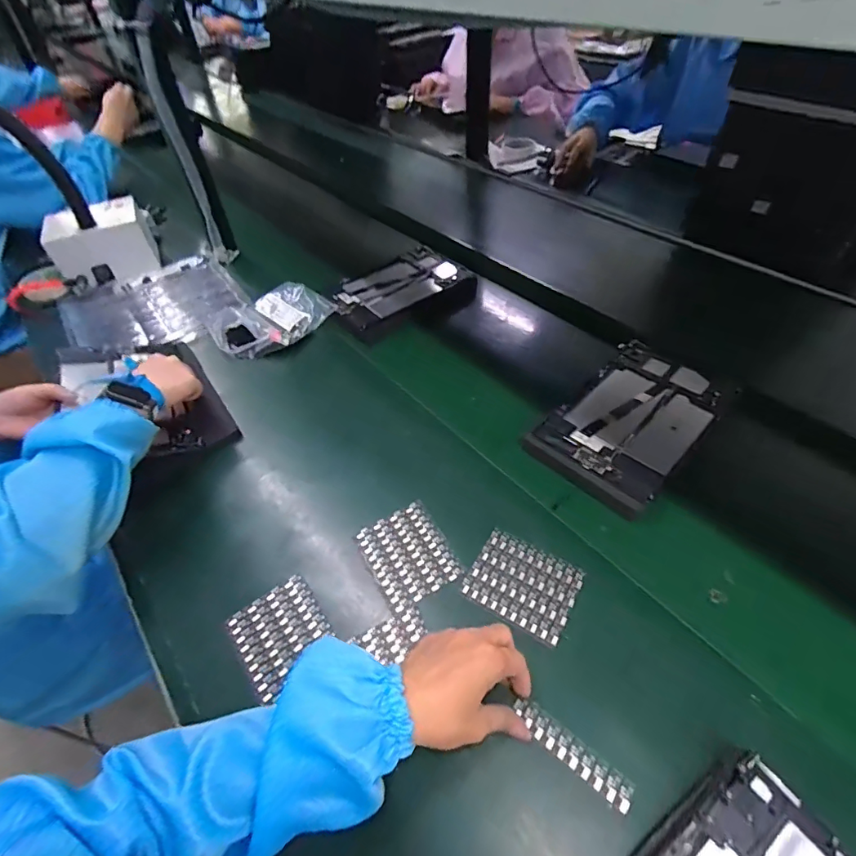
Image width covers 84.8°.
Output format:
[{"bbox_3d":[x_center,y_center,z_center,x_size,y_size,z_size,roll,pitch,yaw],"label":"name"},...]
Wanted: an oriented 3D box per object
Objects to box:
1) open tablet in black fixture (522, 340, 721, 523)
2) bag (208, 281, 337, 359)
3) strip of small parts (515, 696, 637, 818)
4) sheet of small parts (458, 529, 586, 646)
[{"bbox_3d":[0.253,-0.009,0.583,0.261,0.027,0.151,-37,55,-27],"label":"open tablet in black fixture"},{"bbox_3d":[-0.265,-0.187,0.793,0.183,0.040,0.141,-29,52,-22],"label":"bag"},{"bbox_3d":[0.113,0.255,0.372,0.098,0.004,0.022,31,60,28],"label":"strip of small parts"},{"bbox_3d":[0.094,0.154,0.466,0.100,0.004,0.080,23,53,23],"label":"sheet of small parts"}]

